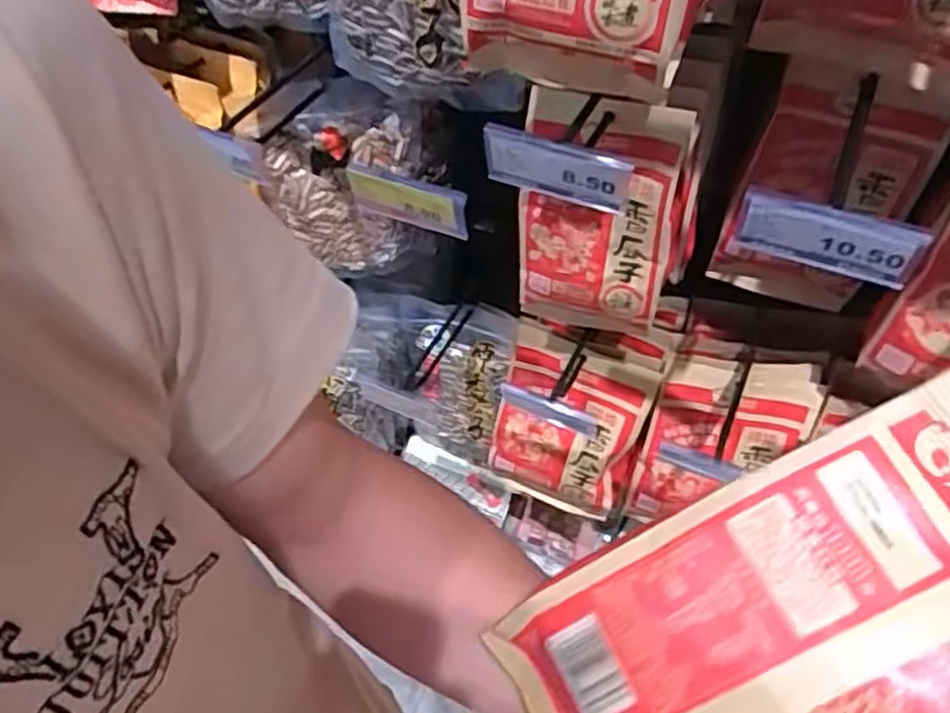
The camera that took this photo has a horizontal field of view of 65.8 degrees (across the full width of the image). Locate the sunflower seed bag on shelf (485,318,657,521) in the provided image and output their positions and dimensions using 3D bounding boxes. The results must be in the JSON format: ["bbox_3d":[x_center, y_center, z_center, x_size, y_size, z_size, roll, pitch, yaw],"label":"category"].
[{"bbox_3d":[0.102,0.089,0.862,0.163,0.230,0.021,24,35,17],"label":"sunflower seed bag on shelf"}]

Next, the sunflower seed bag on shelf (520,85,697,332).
[{"bbox_3d":[0.102,-0.115,0.627,0.128,0.213,0.056,15,56,15],"label":"sunflower seed bag on shelf"}]

